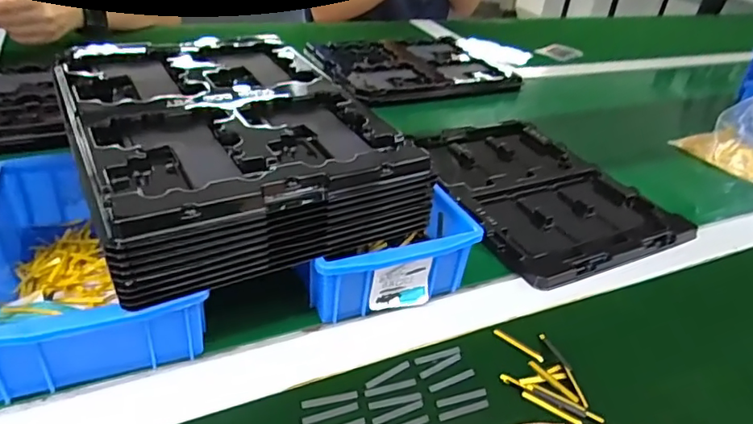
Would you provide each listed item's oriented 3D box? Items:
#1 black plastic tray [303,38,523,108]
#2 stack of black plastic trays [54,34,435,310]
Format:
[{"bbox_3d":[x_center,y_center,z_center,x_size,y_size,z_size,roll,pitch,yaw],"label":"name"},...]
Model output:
[{"bbox_3d":[0.055,-0.227,0.842,0.288,0.023,0.192,-14,41,-28],"label":"black plastic tray"},{"bbox_3d":[-0.122,-0.065,0.426,0.209,0.061,0.279,-15,40,-28],"label":"stack of black plastic trays"}]

